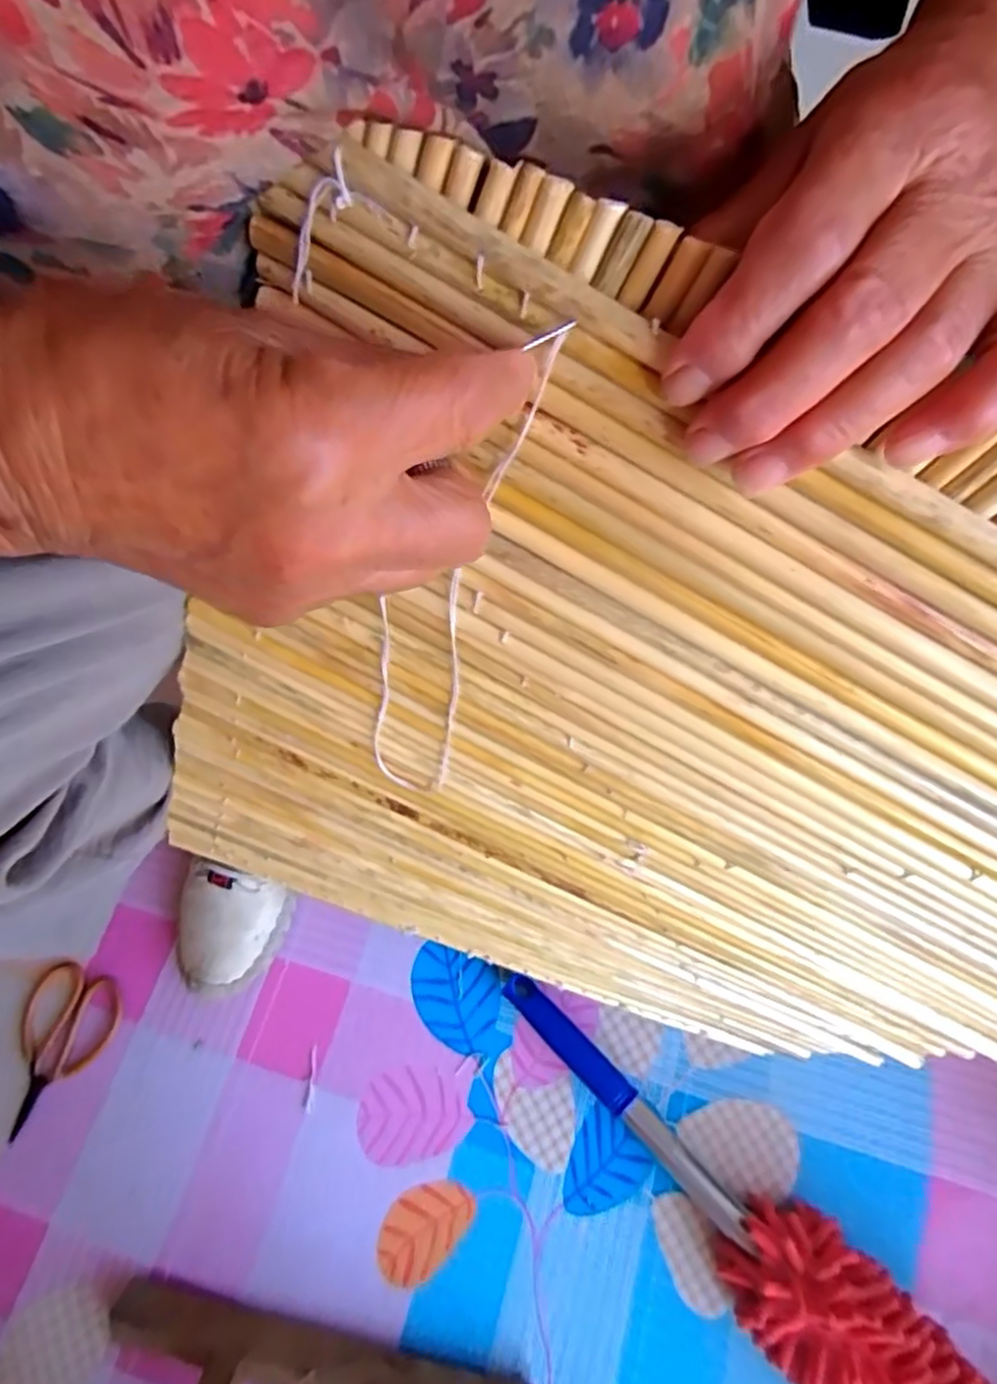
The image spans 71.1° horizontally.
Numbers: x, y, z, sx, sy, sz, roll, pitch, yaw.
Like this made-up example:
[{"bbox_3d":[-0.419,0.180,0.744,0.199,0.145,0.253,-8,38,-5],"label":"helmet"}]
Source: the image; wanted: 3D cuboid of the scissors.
[{"bbox_3d":[-0.354,0.287,0.553,0.078,0.011,0.123,17,68,9],"label":"scissors"}]

